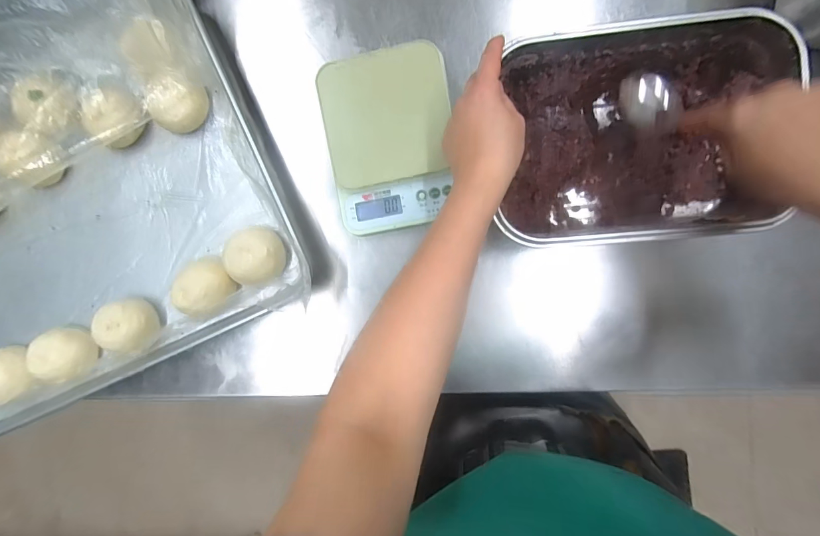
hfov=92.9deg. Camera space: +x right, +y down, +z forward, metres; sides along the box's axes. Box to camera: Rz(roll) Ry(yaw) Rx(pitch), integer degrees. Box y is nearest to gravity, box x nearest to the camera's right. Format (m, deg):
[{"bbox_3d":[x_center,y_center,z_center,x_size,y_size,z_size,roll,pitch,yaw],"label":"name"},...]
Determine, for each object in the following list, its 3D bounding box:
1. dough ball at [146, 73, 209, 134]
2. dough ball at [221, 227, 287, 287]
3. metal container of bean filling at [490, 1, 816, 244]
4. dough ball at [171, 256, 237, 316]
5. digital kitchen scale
[{"bbox_3d":[-0.270,-0.188,0.453,0.050,0.050,0.052,0,92,4],"label":"dough ball"},{"bbox_3d":[-0.181,-0.014,0.458,0.068,0.038,0.065,8,92,4],"label":"dough ball"},{"bbox_3d":[0.220,-0.127,0.400,0.267,0.093,0.199,-3,92,4],"label":"metal container of bean filling"},{"bbox_3d":[-0.242,0.022,0.463,0.066,0.042,0.060,0,92,4],"label":"dough ball"},{"bbox_3d":[-0.022,-0.143,0.449,0.137,0.045,0.191,-9,91,4],"label":"digital kitchen scale"}]

